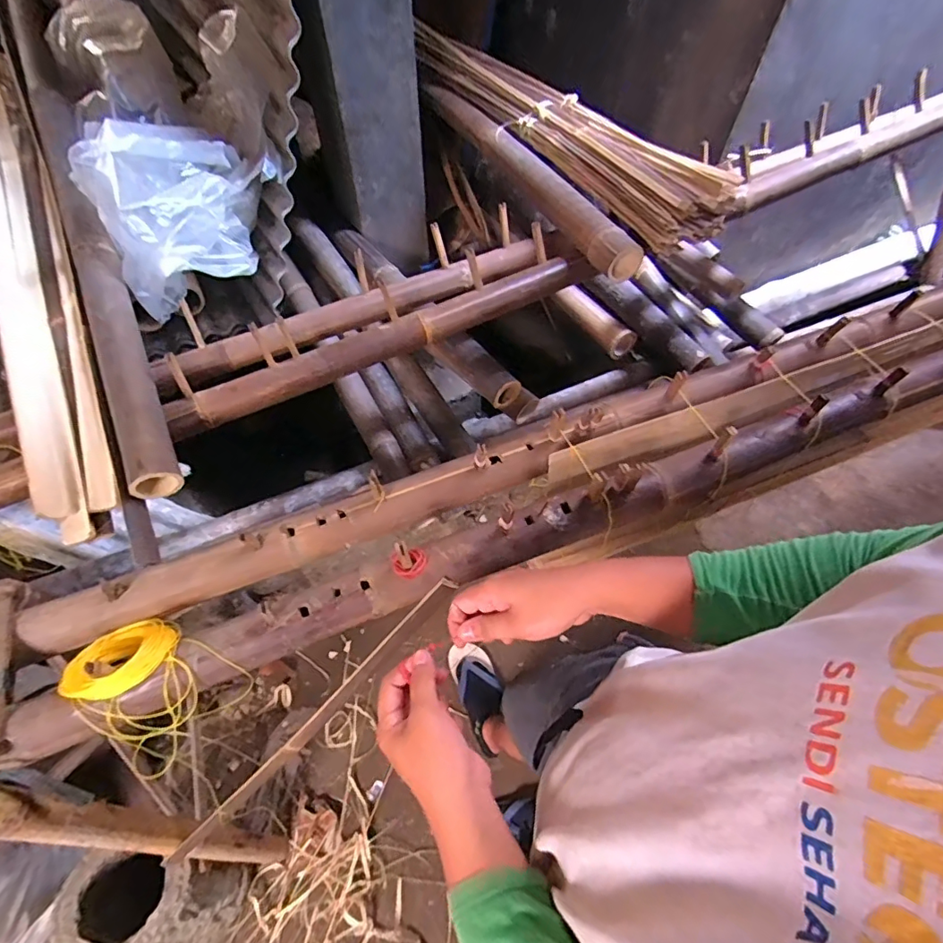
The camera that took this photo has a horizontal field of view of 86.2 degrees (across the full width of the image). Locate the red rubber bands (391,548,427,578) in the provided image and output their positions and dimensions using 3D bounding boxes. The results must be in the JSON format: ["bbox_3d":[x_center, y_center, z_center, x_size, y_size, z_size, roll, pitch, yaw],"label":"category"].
[{"bbox_3d":[-0.078,0.116,0.640,0.043,0.010,0.034,-18,61,-10],"label":"red rubber bands"}]

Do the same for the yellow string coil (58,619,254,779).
[{"bbox_3d":[-0.376,0.239,0.592,0.172,0.078,0.145,37,66,20],"label":"yellow string coil"}]

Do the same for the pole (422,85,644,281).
[{"bbox_3d":[0.106,-0.656,1.088,0.083,0.072,0.774,-25,62,-14],"label":"pole"}]

